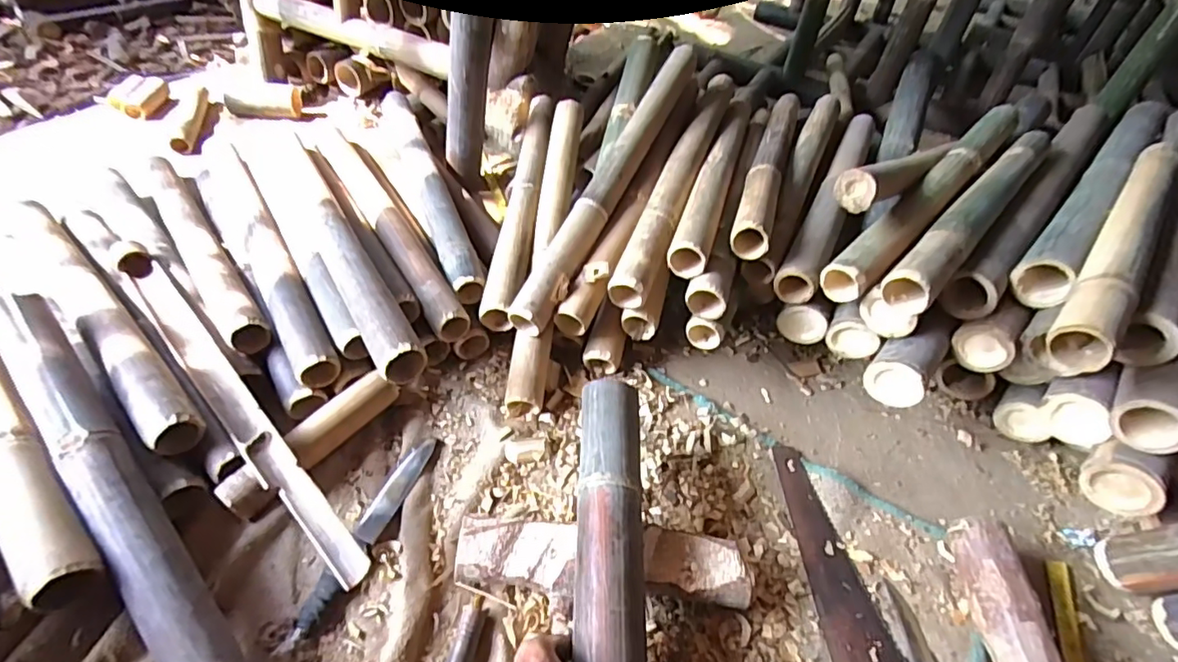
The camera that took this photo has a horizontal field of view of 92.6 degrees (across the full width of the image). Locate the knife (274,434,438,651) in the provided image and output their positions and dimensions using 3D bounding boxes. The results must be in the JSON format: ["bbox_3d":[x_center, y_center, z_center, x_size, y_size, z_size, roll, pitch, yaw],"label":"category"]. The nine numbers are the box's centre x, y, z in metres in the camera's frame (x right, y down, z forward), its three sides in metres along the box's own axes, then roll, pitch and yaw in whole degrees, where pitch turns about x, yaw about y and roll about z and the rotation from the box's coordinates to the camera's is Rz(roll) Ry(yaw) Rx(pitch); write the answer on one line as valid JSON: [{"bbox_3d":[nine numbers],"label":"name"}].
[{"bbox_3d":[-0.264,0.235,0.669,0.032,0.021,0.274,16,47,9],"label":"knife"}]

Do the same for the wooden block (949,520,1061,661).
[{"bbox_3d":[0.470,0.340,0.624,0.055,0.066,0.244,4,47,-2],"label":"wooden block"}]

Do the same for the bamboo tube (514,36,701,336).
[{"bbox_3d":[0.043,-0.260,0.933,0.059,0.056,0.628,23,65,15],"label":"bamboo tube"}]

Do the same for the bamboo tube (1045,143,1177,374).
[{"bbox_3d":[0.759,-0.140,0.788,0.061,0.061,0.641,37,52,25],"label":"bamboo tube"}]

